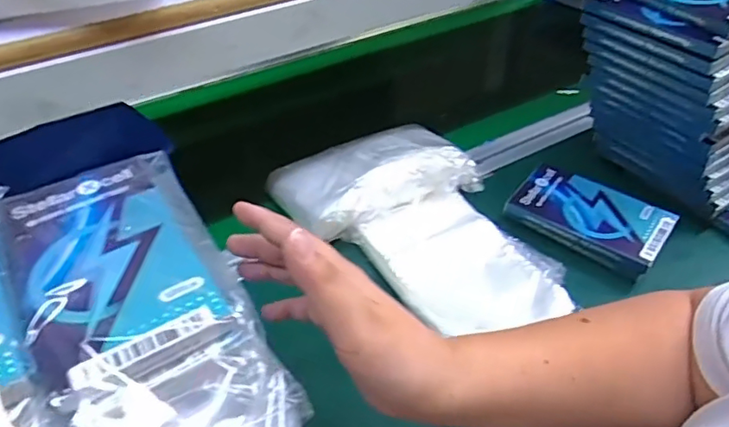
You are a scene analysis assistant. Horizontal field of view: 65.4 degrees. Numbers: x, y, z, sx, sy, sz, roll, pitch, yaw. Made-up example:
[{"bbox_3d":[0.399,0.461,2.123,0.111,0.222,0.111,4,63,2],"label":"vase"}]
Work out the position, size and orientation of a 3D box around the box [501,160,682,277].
[{"bbox_3d":[0.210,0.000,0.531,0.134,0.024,0.073,26,49,27],"label":"box"}]

